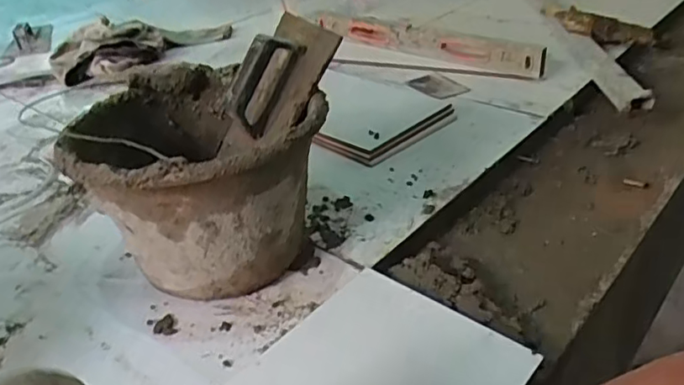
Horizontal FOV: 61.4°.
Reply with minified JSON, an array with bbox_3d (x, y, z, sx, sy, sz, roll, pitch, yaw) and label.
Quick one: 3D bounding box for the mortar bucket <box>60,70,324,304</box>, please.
[{"bbox_3d":[-0.159,-0.003,0.680,0.263,0.199,0.271,-23,35,-26],"label":"mortar bucket"}]

